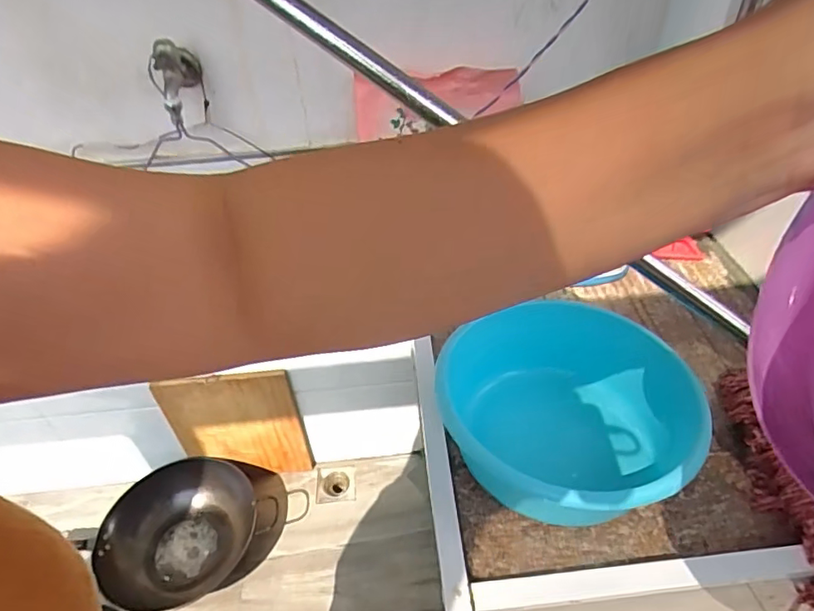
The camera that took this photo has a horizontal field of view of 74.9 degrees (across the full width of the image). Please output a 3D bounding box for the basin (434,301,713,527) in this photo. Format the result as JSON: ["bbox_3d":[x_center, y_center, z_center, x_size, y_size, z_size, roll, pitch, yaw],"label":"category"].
[{"bbox_3d":[0.180,0.138,0.627,0.247,0.130,0.268,-2,41,2],"label":"basin"}]

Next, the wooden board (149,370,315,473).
[{"bbox_3d":[-0.413,0.315,1.315,0.303,0.404,0.017,-6,41,-3],"label":"wooden board"}]

